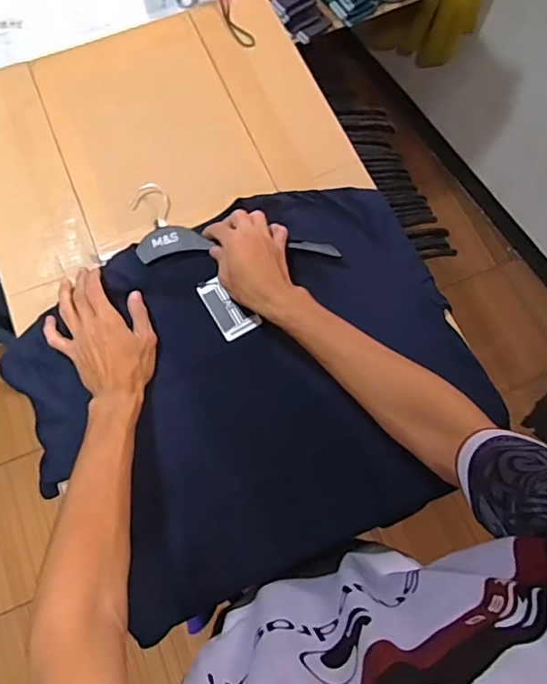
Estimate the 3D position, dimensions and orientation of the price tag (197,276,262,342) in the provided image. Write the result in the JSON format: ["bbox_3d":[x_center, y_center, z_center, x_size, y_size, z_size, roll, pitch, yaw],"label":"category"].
[{"bbox_3d":[-0.057,-0.045,0.642,0.047,0.004,0.085,-31,76,-2],"label":"price tag"}]

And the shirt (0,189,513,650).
[{"bbox_3d":[-0.023,0.053,0.626,0.503,0.070,0.416,-24,75,-9],"label":"shirt"}]

